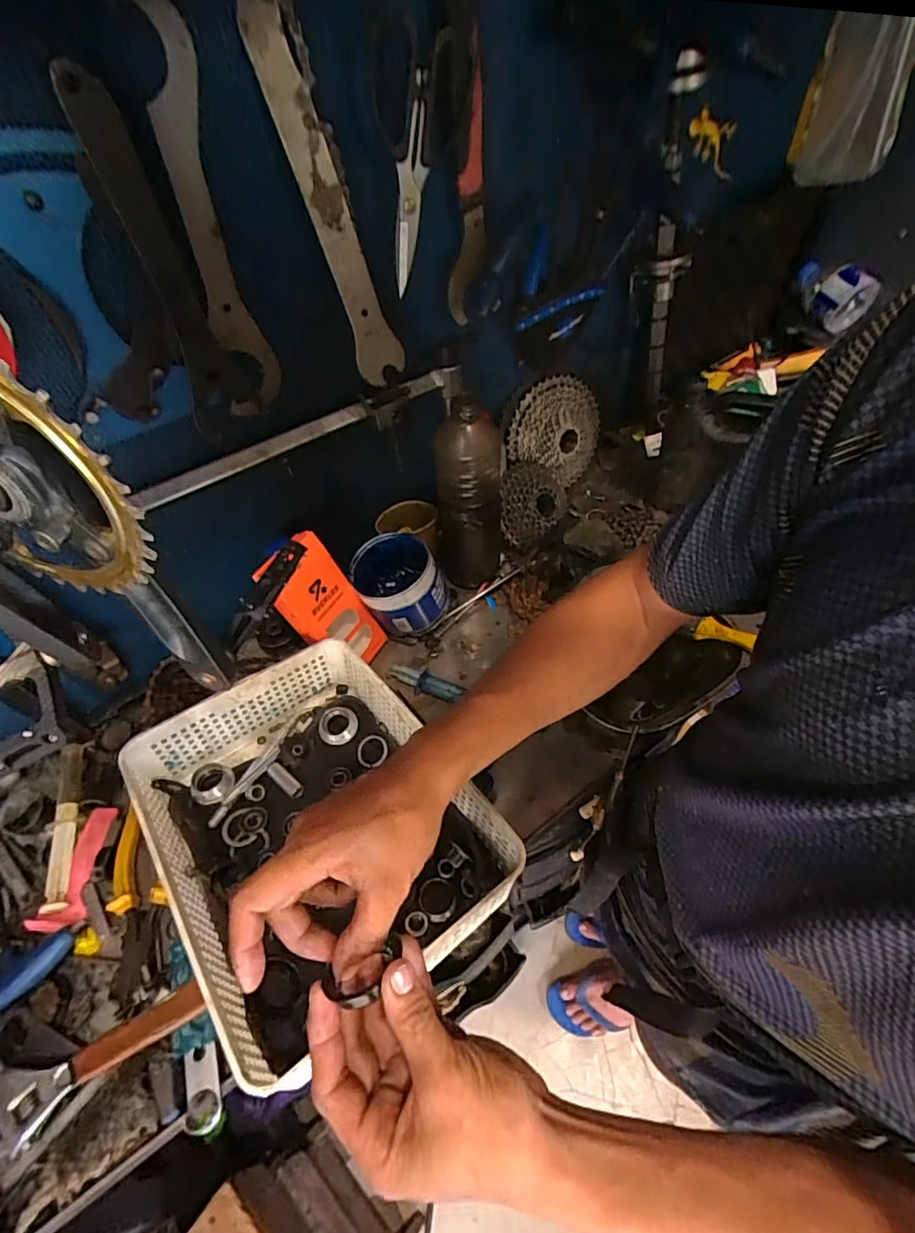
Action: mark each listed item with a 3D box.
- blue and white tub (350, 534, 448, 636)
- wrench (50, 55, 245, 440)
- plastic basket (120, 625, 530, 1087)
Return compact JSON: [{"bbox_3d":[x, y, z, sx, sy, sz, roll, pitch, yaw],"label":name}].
[{"bbox_3d":[-0.075,-0.037,0.674,0.106,0.108,0.119,-24,55,-11],"label":"blue and white tub"},{"bbox_3d":[-0.221,-0.261,0.410,0.052,0.241,0.009,-35,60,-25],"label":"wrench"},{"bbox_3d":[-0.134,0.185,0.496,0.247,0.108,0.320,-36,58,-18],"label":"plastic basket"}]

